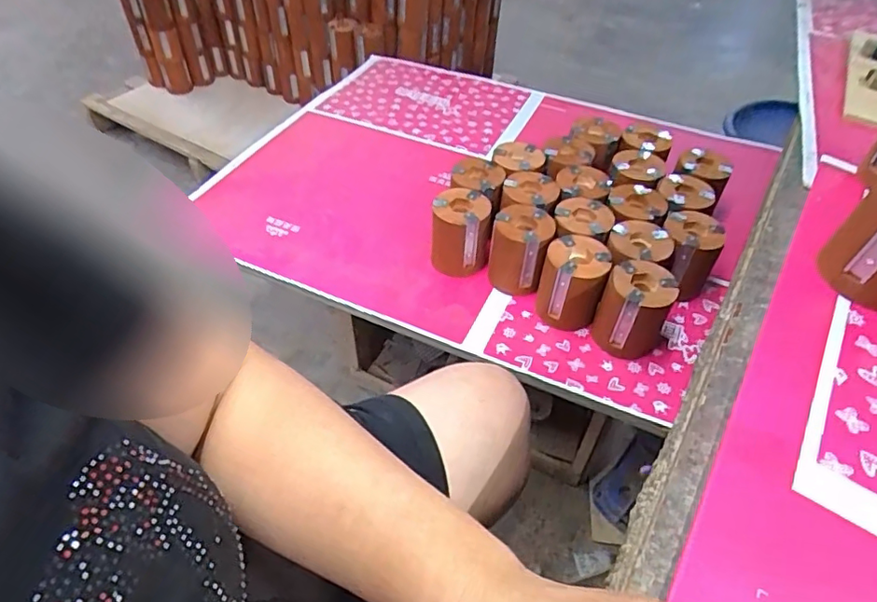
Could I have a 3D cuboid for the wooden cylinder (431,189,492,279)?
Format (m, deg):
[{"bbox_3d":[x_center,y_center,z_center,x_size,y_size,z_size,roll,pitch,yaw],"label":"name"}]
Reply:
[{"bbox_3d":[0.030,-0.095,0.787,0.082,0.099,0.072,11,48,6],"label":"wooden cylinder"}]

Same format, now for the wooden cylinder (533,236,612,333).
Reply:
[{"bbox_3d":[0.172,-0.024,0.731,0.078,0.100,0.080,14,49,9],"label":"wooden cylinder"}]

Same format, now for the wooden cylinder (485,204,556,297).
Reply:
[{"bbox_3d":[0.111,-0.069,0.770,0.079,0.097,0.079,18,49,13],"label":"wooden cylinder"}]

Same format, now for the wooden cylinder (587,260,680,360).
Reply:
[{"bbox_3d":[0.243,0.013,0.698,0.077,0.099,0.075,2,48,-2],"label":"wooden cylinder"}]

